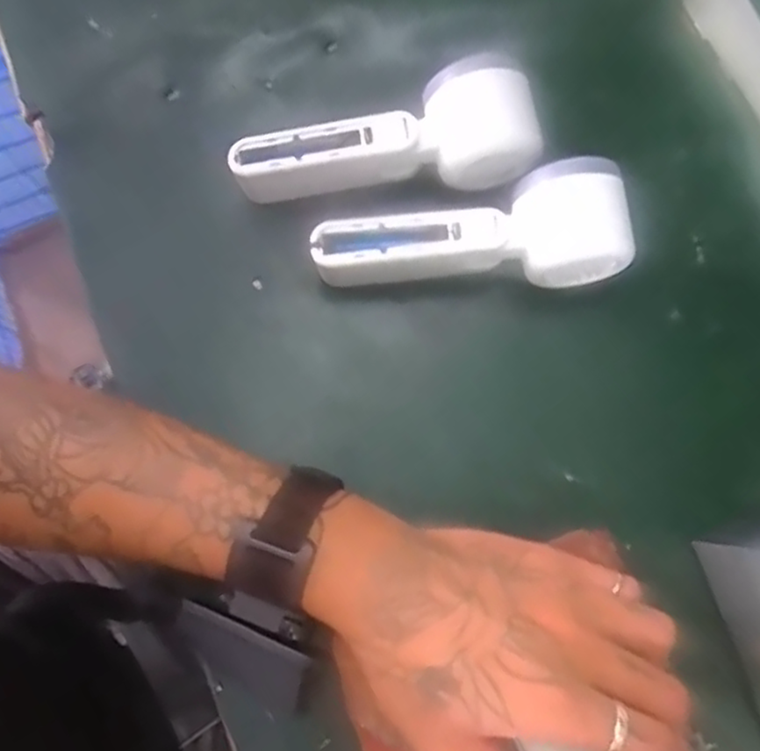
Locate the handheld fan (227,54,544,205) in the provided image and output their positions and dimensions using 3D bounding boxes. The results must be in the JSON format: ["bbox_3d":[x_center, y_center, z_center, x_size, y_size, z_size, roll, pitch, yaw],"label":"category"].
[{"bbox_3d":[0.002,-0.127,0.372,0.164,0.061,0.055,-2,78,-1],"label":"handheld fan"}]

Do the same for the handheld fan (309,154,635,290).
[{"bbox_3d":[0.047,-0.069,0.366,0.166,0.055,0.057,-8,79,-3],"label":"handheld fan"}]

